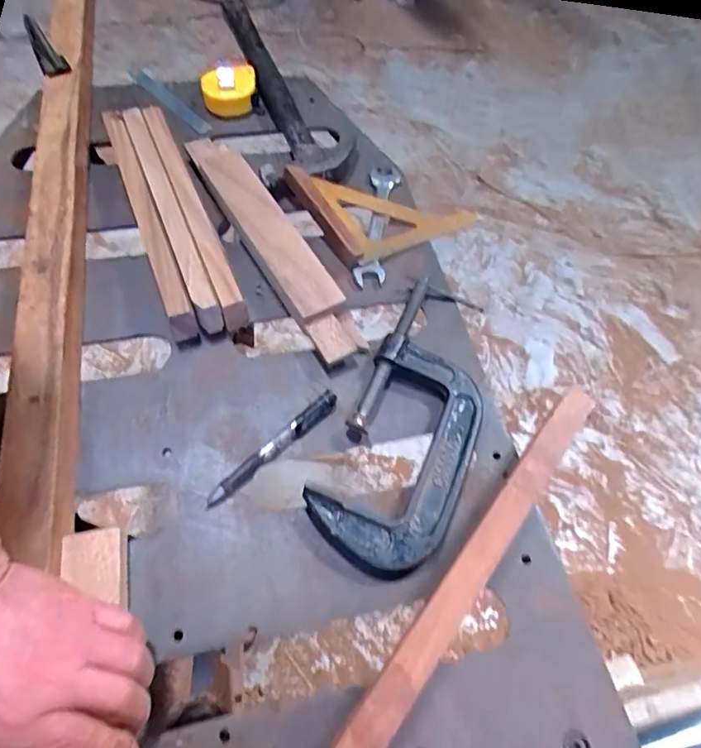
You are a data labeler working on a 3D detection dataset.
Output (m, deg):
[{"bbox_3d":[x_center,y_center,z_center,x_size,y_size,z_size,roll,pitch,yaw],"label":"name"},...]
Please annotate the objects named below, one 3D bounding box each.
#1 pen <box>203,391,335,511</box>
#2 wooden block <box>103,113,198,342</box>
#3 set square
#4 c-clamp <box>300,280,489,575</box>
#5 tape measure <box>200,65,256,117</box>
[{"bbox_3d":[-0.063,0.061,0.435,0.135,0.011,0.014,-39,69,-24],"label":"pen"},{"bbox_3d":[-0.209,-0.160,0.535,0.021,0.051,0.291,-19,62,-15],"label":"wooden block"},{"bbox_3d":[0.036,-0.158,0.568,0.214,0.020,0.106,8,58,-14],"label":"set square"},{"bbox_3d":[0.055,0.040,0.439,0.110,0.045,0.238,23,60,10],"label":"c-clamp"},{"bbox_3d":[-0.152,-0.350,0.659,0.066,0.039,0.074,-7,58,-9],"label":"tape measure"}]

